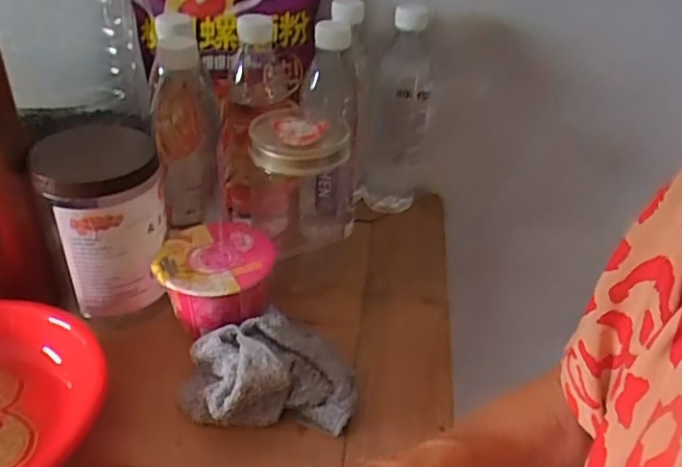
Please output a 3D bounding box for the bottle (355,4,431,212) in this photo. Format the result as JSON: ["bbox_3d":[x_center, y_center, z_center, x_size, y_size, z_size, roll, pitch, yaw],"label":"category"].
[{"bbox_3d":[0.060,-0.134,0.671,0.075,0.224,0.087,7,35,7],"label":"bottle"}]

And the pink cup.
[{"bbox_3d":[-0.108,0.044,0.534,0.099,0.069,0.091,2,34,-1],"label":"pink cup"}]

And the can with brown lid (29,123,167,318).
[{"bbox_3d":[-0.202,-0.017,0.526,0.090,0.126,0.107,-10,36,-18],"label":"can with brown lid"}]

